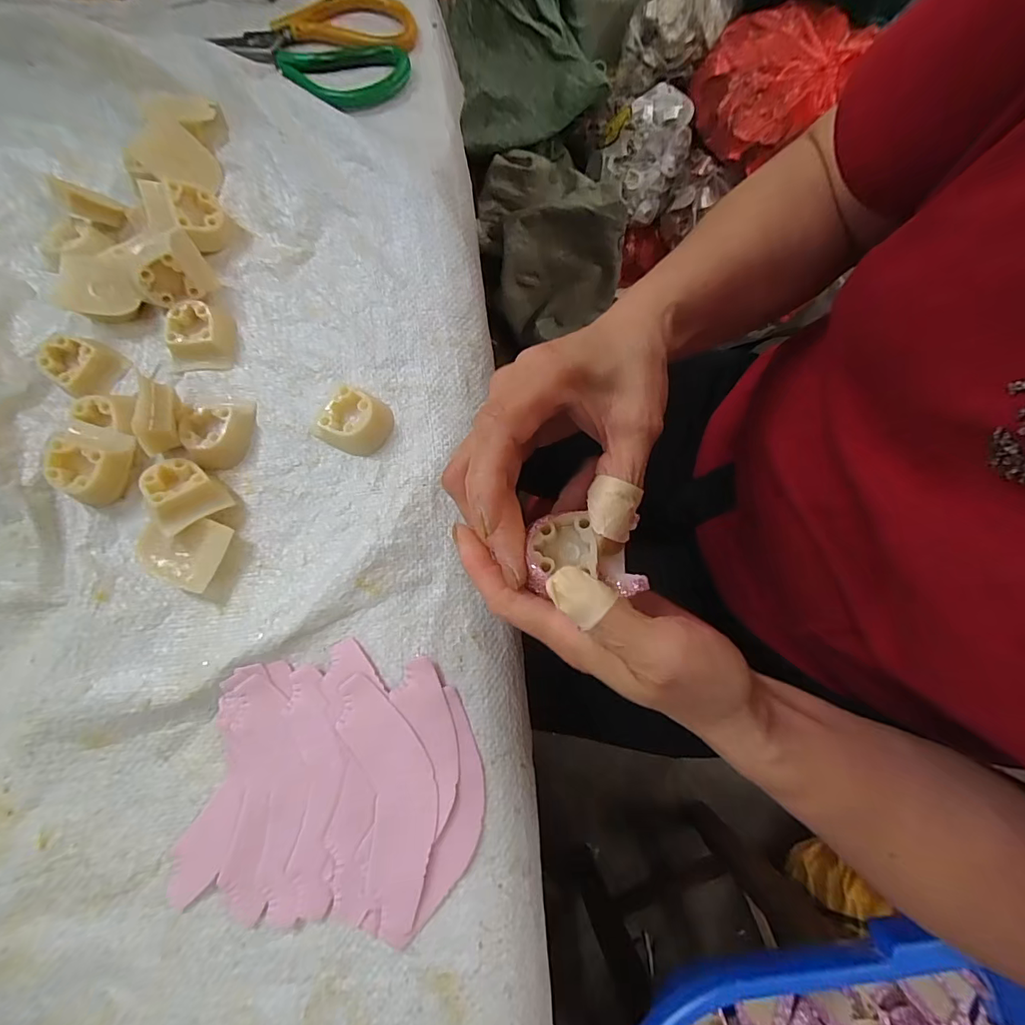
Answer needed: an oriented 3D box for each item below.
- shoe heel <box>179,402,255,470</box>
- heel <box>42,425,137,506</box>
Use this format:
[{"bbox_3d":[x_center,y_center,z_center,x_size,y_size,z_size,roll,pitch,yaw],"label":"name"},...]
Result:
[{"bbox_3d":[-0.180,-0.049,0.286,0.040,0.017,0.039,-15,78,-2],"label":"shoe heel"},{"bbox_3d":[-0.248,-0.029,0.276,0.034,0.023,0.044,11,78,4],"label":"heel"}]

